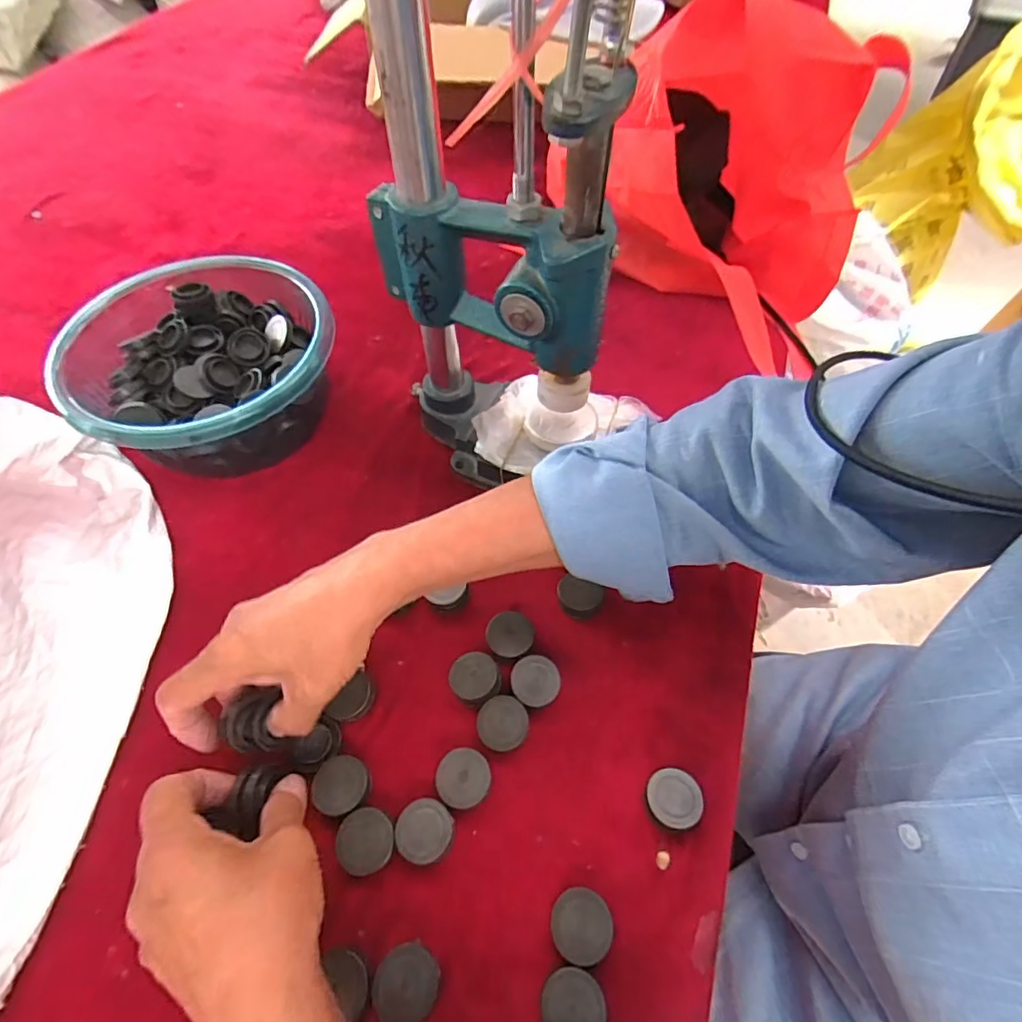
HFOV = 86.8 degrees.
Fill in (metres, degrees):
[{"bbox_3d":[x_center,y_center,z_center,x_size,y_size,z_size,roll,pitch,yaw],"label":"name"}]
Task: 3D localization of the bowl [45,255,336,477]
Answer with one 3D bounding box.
[{"bbox_3d":[-0.253,-0.117,0.470,0.203,0.093,0.193,0,57,1],"label":"bowl"}]

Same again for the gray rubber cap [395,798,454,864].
[{"bbox_3d":[-0.050,0.188,0.318,0.032,0.016,0.032,0,57,1],"label":"gray rubber cap"}]

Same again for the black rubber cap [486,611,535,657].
[{"bbox_3d":[-0.001,0.088,0.385,0.033,0.010,0.034,0,57,1],"label":"black rubber cap"}]

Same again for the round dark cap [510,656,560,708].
[{"bbox_3d":[0.017,0.116,0.367,0.033,0.016,0.032,0,57,1],"label":"round dark cap"}]

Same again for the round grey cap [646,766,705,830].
[{"bbox_3d":[0.098,0.174,0.328,0.032,0.018,0.034,0,57,1],"label":"round grey cap"}]

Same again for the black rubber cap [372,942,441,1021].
[{"bbox_3d":[-0.055,0.249,0.283,0.032,0.014,0.035,0,57,1],"label":"black rubber cap"}]

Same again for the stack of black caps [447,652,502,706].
[{"bbox_3d":[-0.025,0.114,0.367,0.032,0.023,0.035,-19,59,-11],"label":"stack of black caps"}]

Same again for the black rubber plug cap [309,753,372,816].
[{"bbox_3d":[-0.104,0.170,0.333,0.032,0.017,0.032,0,57,1],"label":"black rubber plug cap"}]

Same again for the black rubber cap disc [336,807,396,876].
[{"bbox_3d":[-0.084,0.193,0.317,0.033,0.015,0.032,0,57,1],"label":"black rubber cap disc"}]

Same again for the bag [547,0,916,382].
[{"bbox_3d":[0.209,-0.297,0.499,0.182,0.250,0.219,-34,63,-19],"label":"bag"}]

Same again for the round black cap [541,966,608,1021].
[{"bbox_3d":[0.032,0.254,0.277,0.031,0.015,0.032,0,57,1],"label":"round black cap"}]

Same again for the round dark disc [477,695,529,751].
[{"bbox_3d":[-0.005,0.139,0.352,0.032,0.017,0.032,0,57,1],"label":"round dark disc"}]

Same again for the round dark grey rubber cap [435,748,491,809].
[{"bbox_3d":[-0.029,0.166,0.334,0.032,0.017,0.032,0,57,1],"label":"round dark grey rubber cap"}]

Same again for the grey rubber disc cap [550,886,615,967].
[{"bbox_3d":[0.039,0.225,0.295,0.033,0.016,0.032,0,57,1],"label":"grey rubber disc cap"}]

